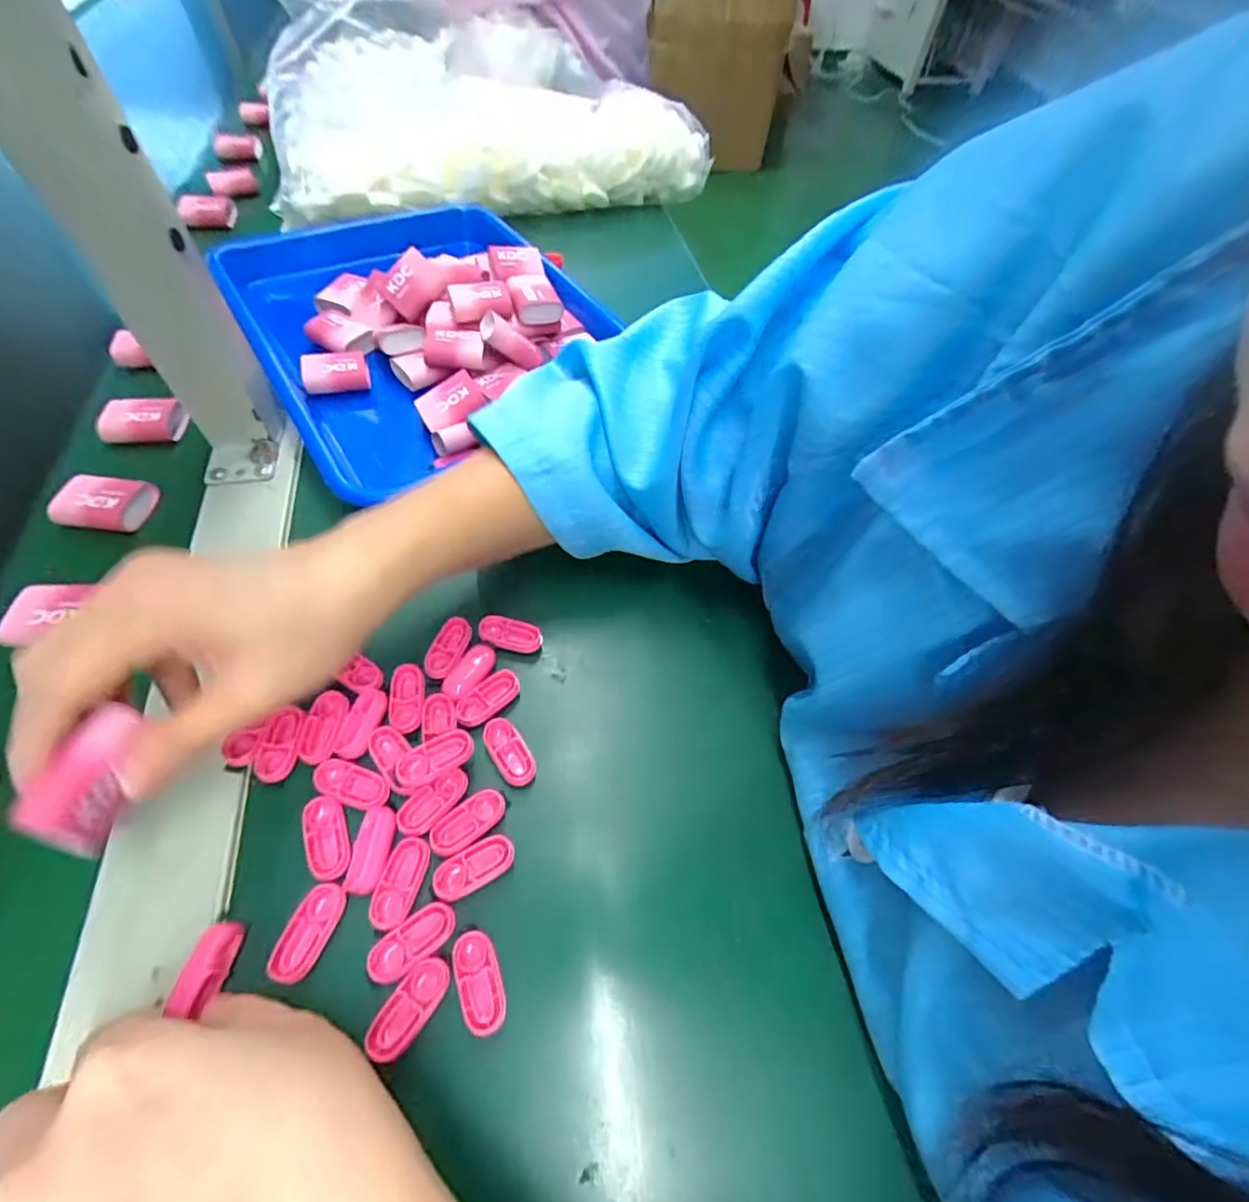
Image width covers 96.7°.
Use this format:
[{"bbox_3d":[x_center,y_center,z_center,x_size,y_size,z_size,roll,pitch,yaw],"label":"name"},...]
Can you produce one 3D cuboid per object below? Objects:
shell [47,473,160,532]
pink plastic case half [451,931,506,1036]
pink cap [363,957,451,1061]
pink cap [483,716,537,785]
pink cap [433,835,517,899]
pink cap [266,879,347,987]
[{"bbox_3d":[-0.312,-0.058,0.332,0.045,0.016,0.034,2,56,-4],"label":"shell"},{"bbox_3d":[-0.056,0.146,0.213,0.015,0.004,0.034,-22,61,-18],"label":"pink plastic case half"},{"bbox_3d":[-0.080,0.150,0.206,0.016,0.004,0.033,29,59,14],"label":"pink cap"},{"bbox_3d":[-0.055,0.071,0.264,0.015,0.004,0.035,-31,64,-23],"label":"pink cap"},{"bbox_3d":[-0.064,0.112,0.235,0.034,0.004,0.017,-26,62,-20],"label":"pink cap"},{"bbox_3d":[-0.123,0.130,0.218,0.016,0.005,0.034,16,57,6],"label":"pink cap"}]

